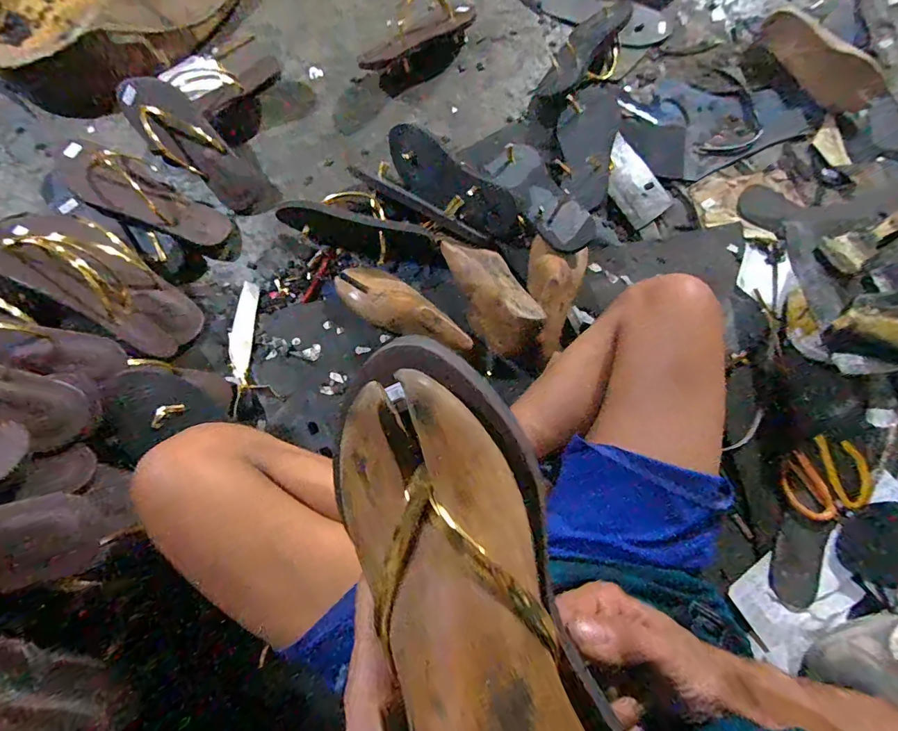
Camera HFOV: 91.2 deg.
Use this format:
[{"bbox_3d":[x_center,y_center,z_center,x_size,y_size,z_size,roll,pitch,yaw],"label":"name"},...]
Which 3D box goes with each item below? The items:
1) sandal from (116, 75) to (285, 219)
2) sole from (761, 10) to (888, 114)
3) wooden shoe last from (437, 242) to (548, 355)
[{"bbox_3d":[-0.375,-0.327,0.664,0.247,0.043,0.088,40,82,-16],"label":"sandal"},{"bbox_3d":[0.638,-0.525,0.759,0.217,0.078,0.027,48,38,8],"label":"sole"},{"bbox_3d":[0.056,-0.101,0.591,0.082,0.054,0.192,-23,59,-4],"label":"wooden shoe last"}]

